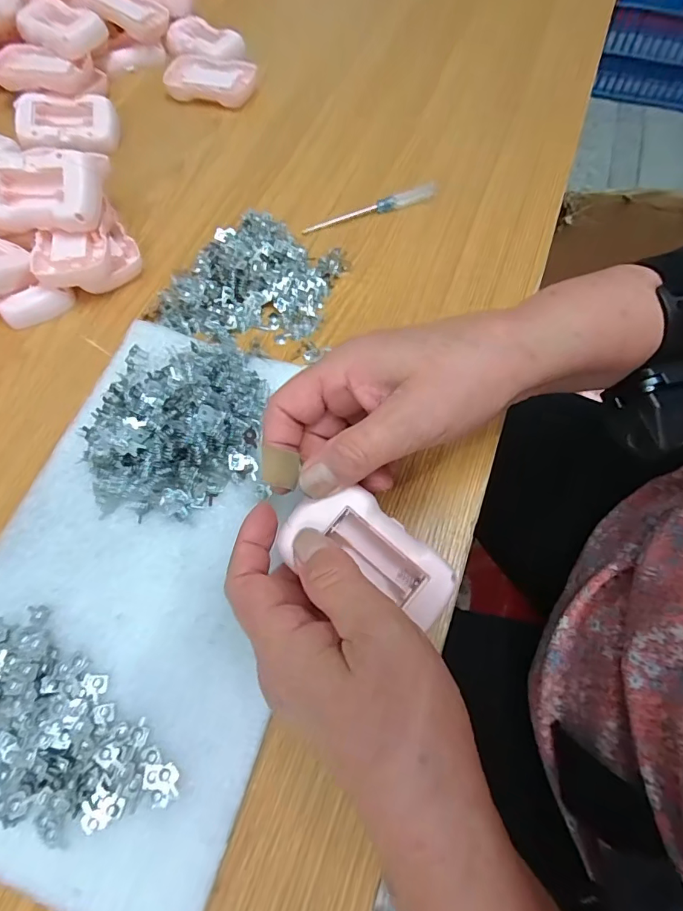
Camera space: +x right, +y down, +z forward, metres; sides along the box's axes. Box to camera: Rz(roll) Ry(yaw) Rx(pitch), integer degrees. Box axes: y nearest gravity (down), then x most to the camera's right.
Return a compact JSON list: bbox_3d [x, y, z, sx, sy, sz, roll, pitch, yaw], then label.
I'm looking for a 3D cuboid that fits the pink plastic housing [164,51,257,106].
[{"bbox_3d":[-0.132,-0.387,0.487,0.085,0.020,0.059,9,66,5],"label":"pink plastic housing"}]

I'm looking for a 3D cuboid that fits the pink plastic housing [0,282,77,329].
[{"bbox_3d":[-0.230,-0.114,0.357,0.053,0.021,0.019,-22,67,-9],"label":"pink plastic housing"}]

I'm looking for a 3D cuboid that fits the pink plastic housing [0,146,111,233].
[{"bbox_3d":[-0.223,-0.195,0.347,0.089,0.020,0.051,3,102,6],"label":"pink plastic housing"}]

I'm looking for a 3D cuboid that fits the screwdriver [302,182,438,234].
[{"bbox_3d":[0.026,-0.210,0.400,0.121,0.009,0.011,-20,67,-8],"label":"screwdriver"}]

